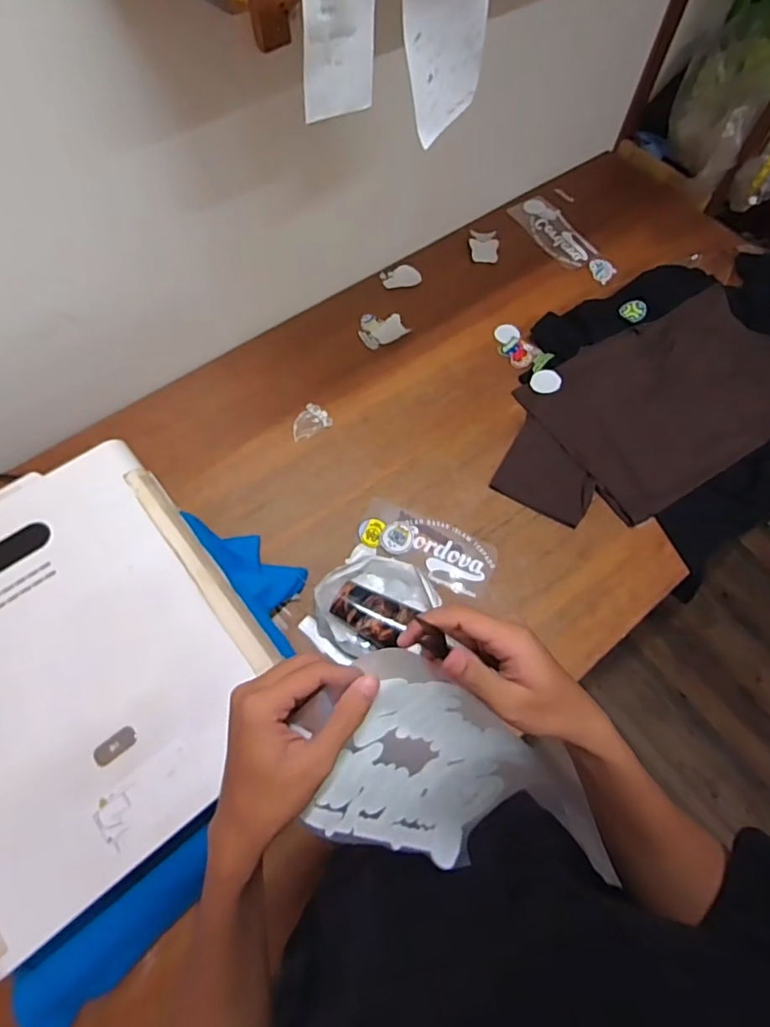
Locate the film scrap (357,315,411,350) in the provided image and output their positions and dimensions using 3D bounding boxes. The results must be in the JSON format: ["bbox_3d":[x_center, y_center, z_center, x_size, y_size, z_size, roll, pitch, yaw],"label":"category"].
[{"bbox_3d":[-0.010,-0.401,1.131,0.104,0.008,0.086,-30,69,-14],"label":"film scrap"}]

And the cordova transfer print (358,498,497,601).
[{"bbox_3d":[0.073,0.062,0.916,0.245,0.010,0.122,26,64,8],"label":"cordova transfer print"}]

